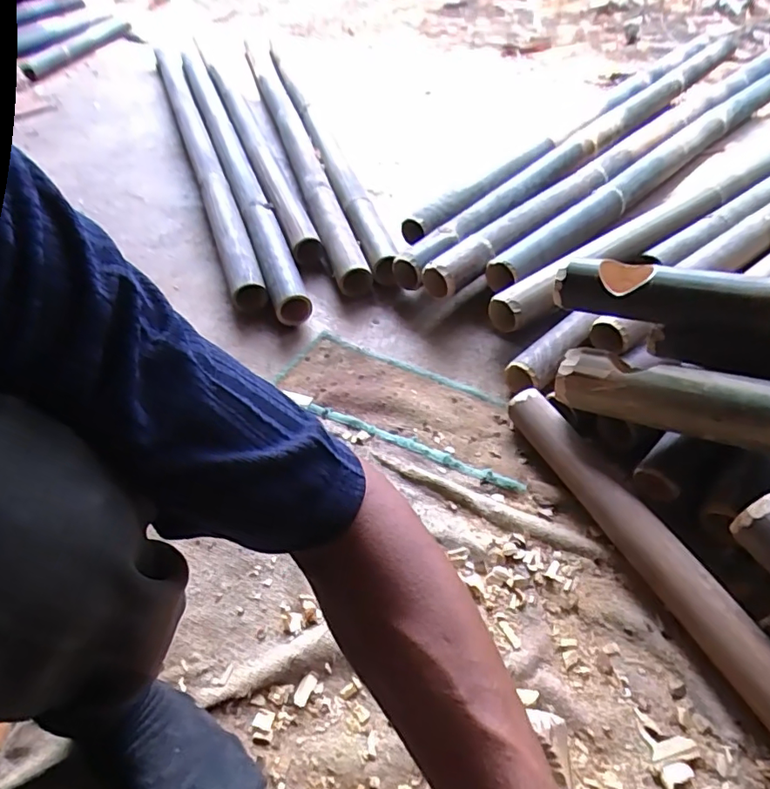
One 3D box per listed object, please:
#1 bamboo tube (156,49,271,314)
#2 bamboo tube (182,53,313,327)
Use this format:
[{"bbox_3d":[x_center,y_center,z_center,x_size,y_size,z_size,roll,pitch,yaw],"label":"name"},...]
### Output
[{"bbox_3d":[-0.480,-0.643,1.337,0.063,0.060,1.463,-19,49,-11],"label":"bamboo tube"},{"bbox_3d":[-0.378,-0.582,1.280,0.065,0.061,1.313,-19,49,-11],"label":"bamboo tube"}]

